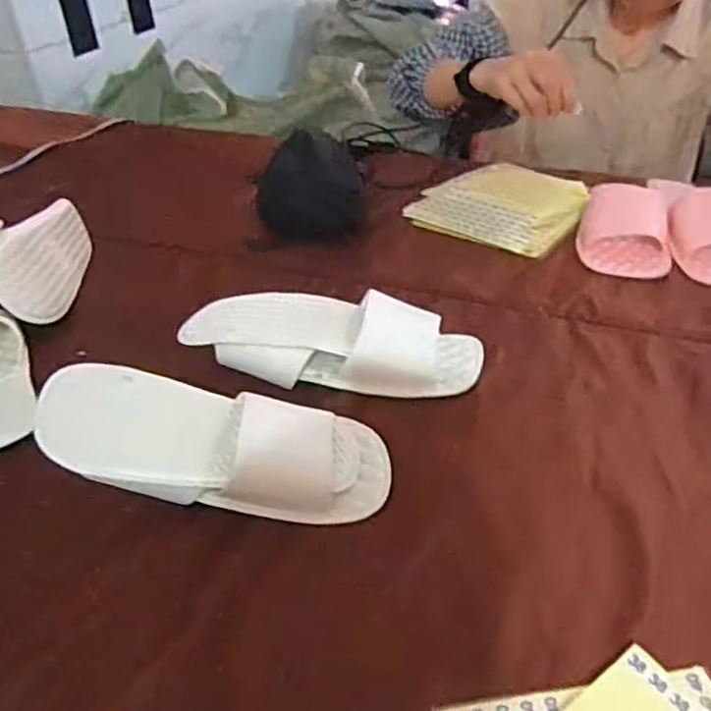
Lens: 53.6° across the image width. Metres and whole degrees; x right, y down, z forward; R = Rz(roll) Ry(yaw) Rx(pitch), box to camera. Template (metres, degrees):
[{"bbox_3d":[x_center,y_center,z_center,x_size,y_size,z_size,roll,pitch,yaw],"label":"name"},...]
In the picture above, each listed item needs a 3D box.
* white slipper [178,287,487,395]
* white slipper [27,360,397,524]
[{"bbox_3d":[-0.019,-0.015,0.639,0.259,0.051,0.082,3,35,6],"label":"white slipper"},{"bbox_3d":[-0.101,0.065,0.521,0.255,0.062,0.095,13,35,-4],"label":"white slipper"}]

